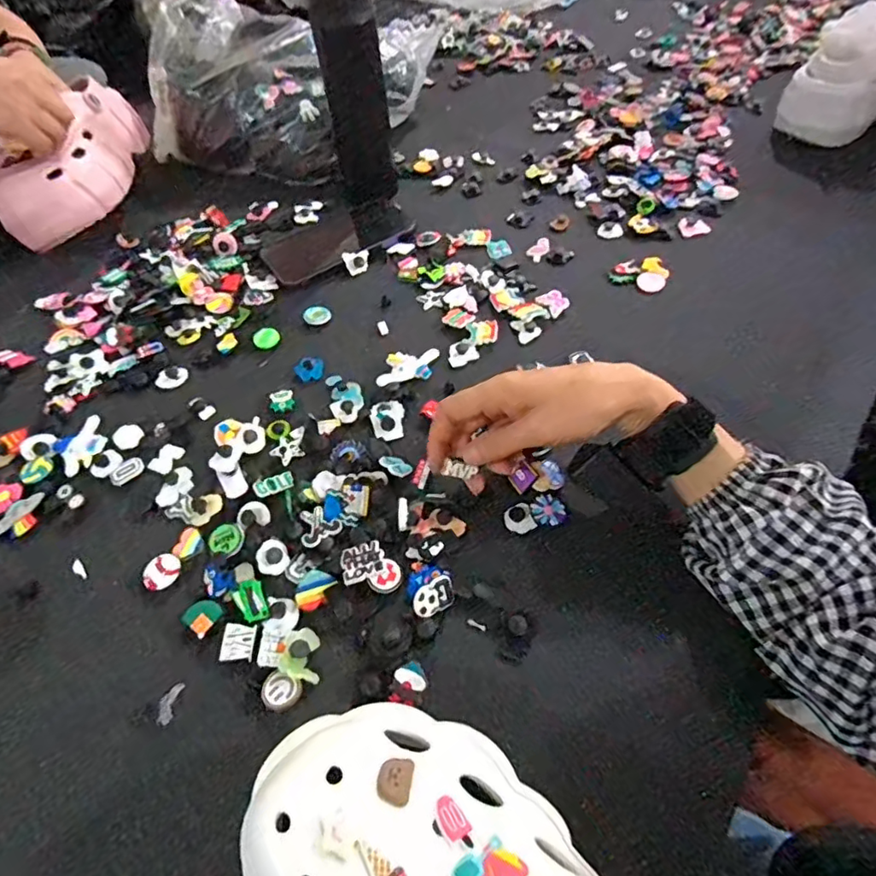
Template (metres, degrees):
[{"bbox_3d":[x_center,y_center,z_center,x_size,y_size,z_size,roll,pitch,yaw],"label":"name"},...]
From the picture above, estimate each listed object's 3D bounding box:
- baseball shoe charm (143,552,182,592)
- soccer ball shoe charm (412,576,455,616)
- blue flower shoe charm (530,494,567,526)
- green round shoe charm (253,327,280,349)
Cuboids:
[{"bbox_3d":[-0.196,0.095,0.394,0.025,0.004,0.027,-2,54,3],"label":"baseball shoe charm"},{"bbox_3d":[-0.002,0.103,0.362,0.031,0.015,0.017,-32,58,-18],"label":"soccer ball shoe charm"},{"bbox_3d":[0.080,0.052,0.401,0.023,0.005,0.025,-2,57,3],"label":"blue flower shoe charm"},{"bbox_3d":[-0.163,-0.095,0.526,0.023,0.004,0.024,-2,54,3],"label":"green round shoe charm"}]

